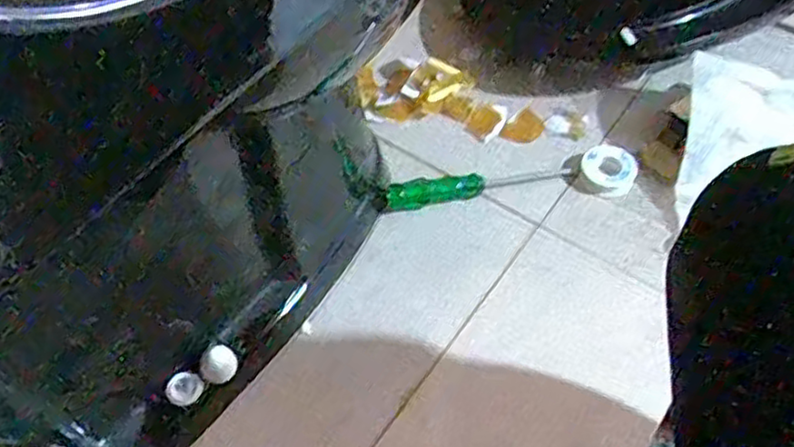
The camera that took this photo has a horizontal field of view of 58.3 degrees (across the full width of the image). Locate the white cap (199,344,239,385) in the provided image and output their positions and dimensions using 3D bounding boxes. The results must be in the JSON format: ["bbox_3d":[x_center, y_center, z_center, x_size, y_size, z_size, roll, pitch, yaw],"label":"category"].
[{"bbox_3d":[-0.132,0.105,0.530,0.027,0.014,0.027,11,70,-33],"label":"white cap"}]

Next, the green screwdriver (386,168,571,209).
[{"bbox_3d":[0.079,-0.038,0.676,0.179,0.020,0.025,-10,56,-10],"label":"green screwdriver"}]

